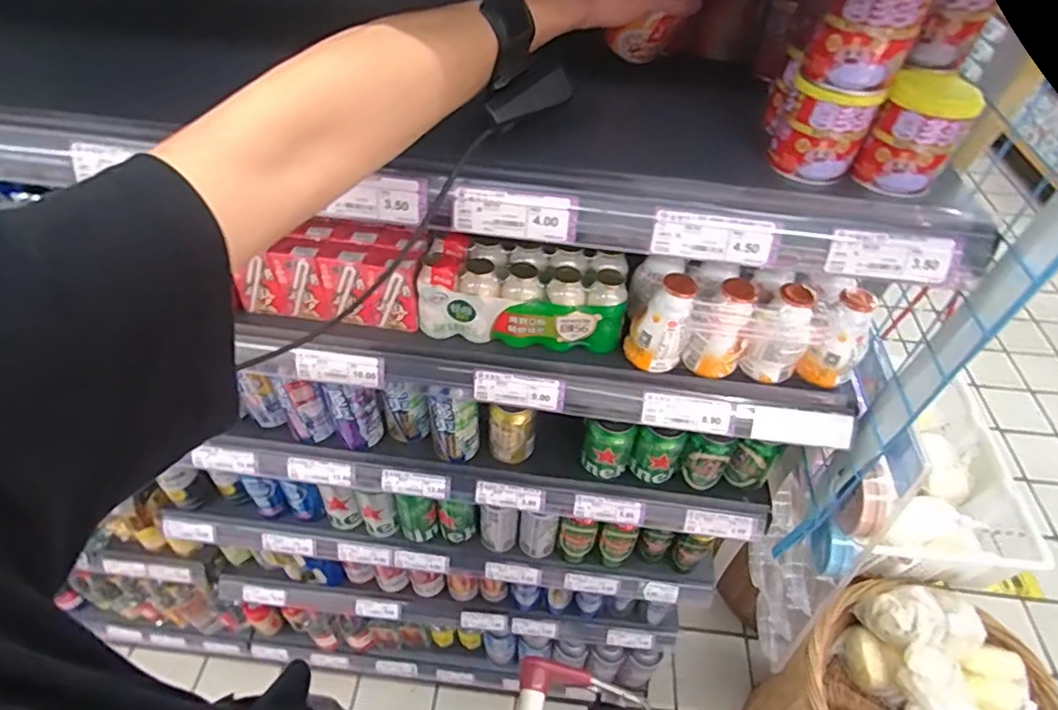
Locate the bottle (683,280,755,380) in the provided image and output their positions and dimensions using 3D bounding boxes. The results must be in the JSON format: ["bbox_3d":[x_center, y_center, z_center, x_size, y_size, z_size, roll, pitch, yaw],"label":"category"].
[{"bbox_3d":[0.192,-0.022,0.576,0.055,0.094,0.048,-32,57,-25],"label":"bottle"}]

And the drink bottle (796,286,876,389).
[{"bbox_3d":[0.314,-0.014,0.580,0.052,0.092,0.062,31,56,23],"label":"drink bottle"}]

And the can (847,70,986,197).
[{"bbox_3d":[0.300,-0.173,0.447,0.062,0.076,0.059,28,55,21],"label":"can"}]

